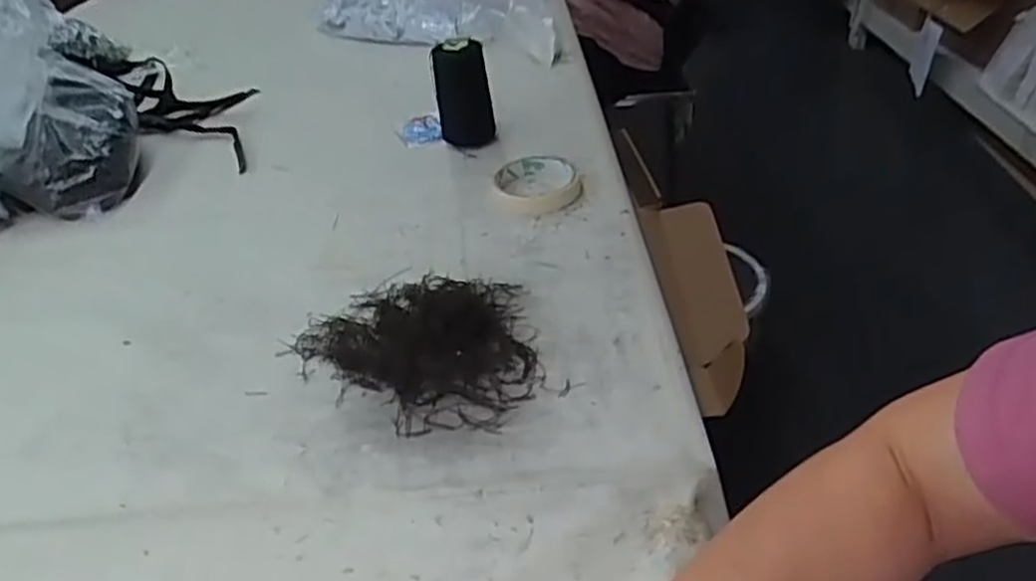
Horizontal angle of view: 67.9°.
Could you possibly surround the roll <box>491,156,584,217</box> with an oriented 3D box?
[{"bbox_3d":[0.019,-0.107,0.767,0.086,0.024,0.087,-3,37,2],"label":"roll"}]

